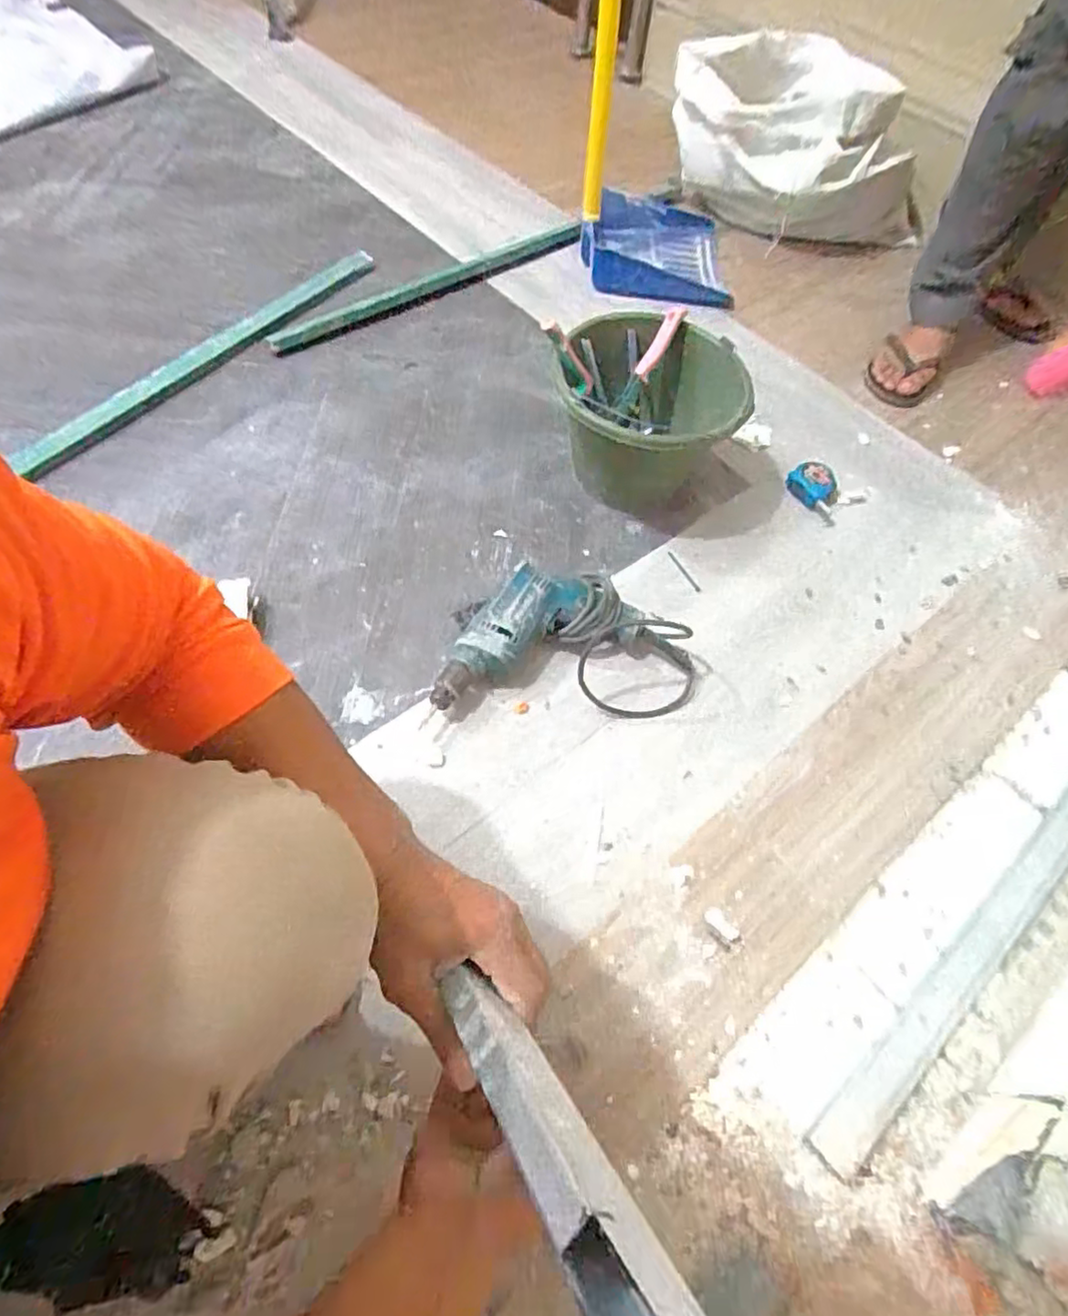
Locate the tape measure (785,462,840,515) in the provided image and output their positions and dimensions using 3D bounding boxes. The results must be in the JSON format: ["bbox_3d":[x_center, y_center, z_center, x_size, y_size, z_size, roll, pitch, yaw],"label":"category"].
[{"bbox_3d":[0.407,-0.249,0.969,0.076,0.036,0.065,28,60,12],"label":"tape measure"}]

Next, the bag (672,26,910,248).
[{"bbox_3d":[0.513,-1.004,1.302,0.501,0.245,0.331,11,58,1],"label":"bag"}]

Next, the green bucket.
[{"bbox_3d":[0.146,-0.302,0.884,0.221,0.189,0.235,2,58,-4],"label":"green bucket"}]

